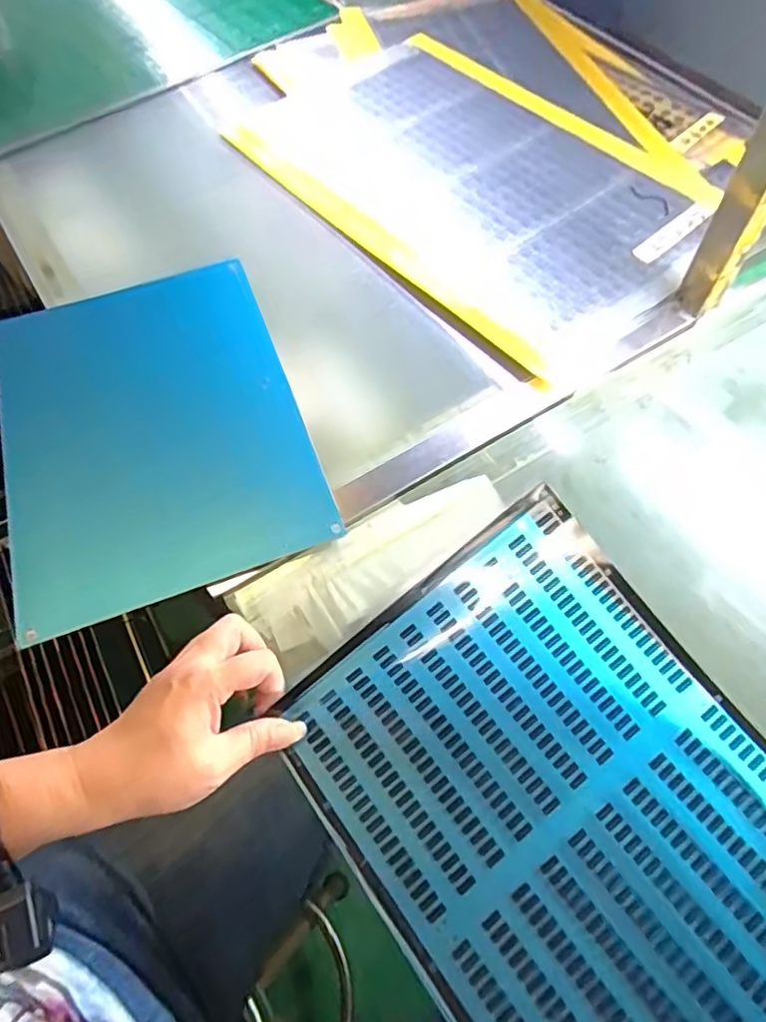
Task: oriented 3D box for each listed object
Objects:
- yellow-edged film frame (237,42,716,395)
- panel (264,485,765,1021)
[{"bbox_3d":[0.106,-0.367,0.674,0.329,0.018,0.521,-37,66,-17],"label":"yellow-edged film frame"},{"bbox_3d":[0.109,0.171,0.338,0.232,0.072,0.310,-33,65,-16],"label":"panel"}]

